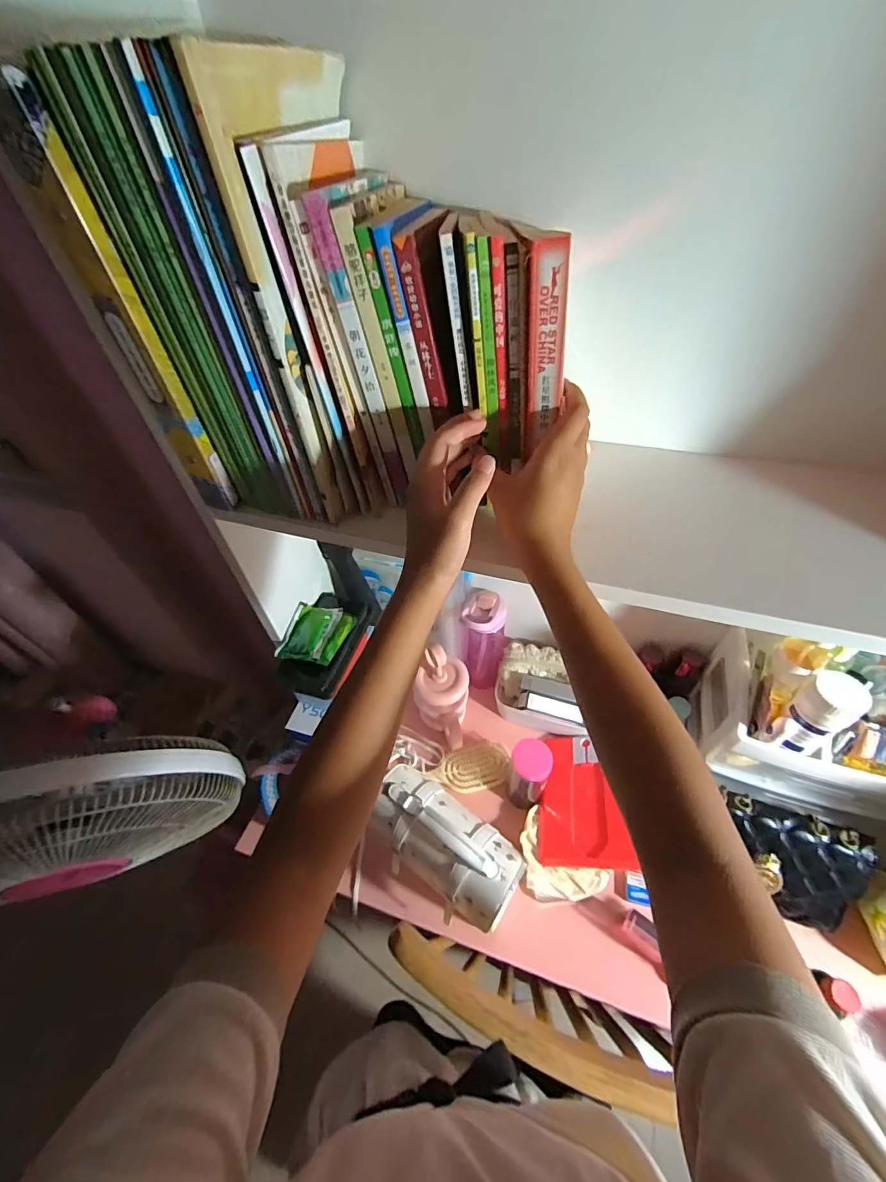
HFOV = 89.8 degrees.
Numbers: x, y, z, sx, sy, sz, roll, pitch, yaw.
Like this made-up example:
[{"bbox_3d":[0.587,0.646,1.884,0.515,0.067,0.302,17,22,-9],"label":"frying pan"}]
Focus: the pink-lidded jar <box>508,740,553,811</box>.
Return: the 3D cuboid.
[{"bbox_3d":[0.125,0.273,0.656,0.053,0.128,0.055,-2,49,2],"label":"pink-lidded jar"}]

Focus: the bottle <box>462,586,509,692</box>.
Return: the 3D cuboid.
[{"bbox_3d":[0.069,0.087,0.770,0.074,0.189,0.080,3,49,6],"label":"bottle"}]

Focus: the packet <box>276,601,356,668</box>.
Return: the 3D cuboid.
[{"bbox_3d":[-0.181,0.058,0.634,0.083,0.025,0.094,13,51,14],"label":"packet"}]

